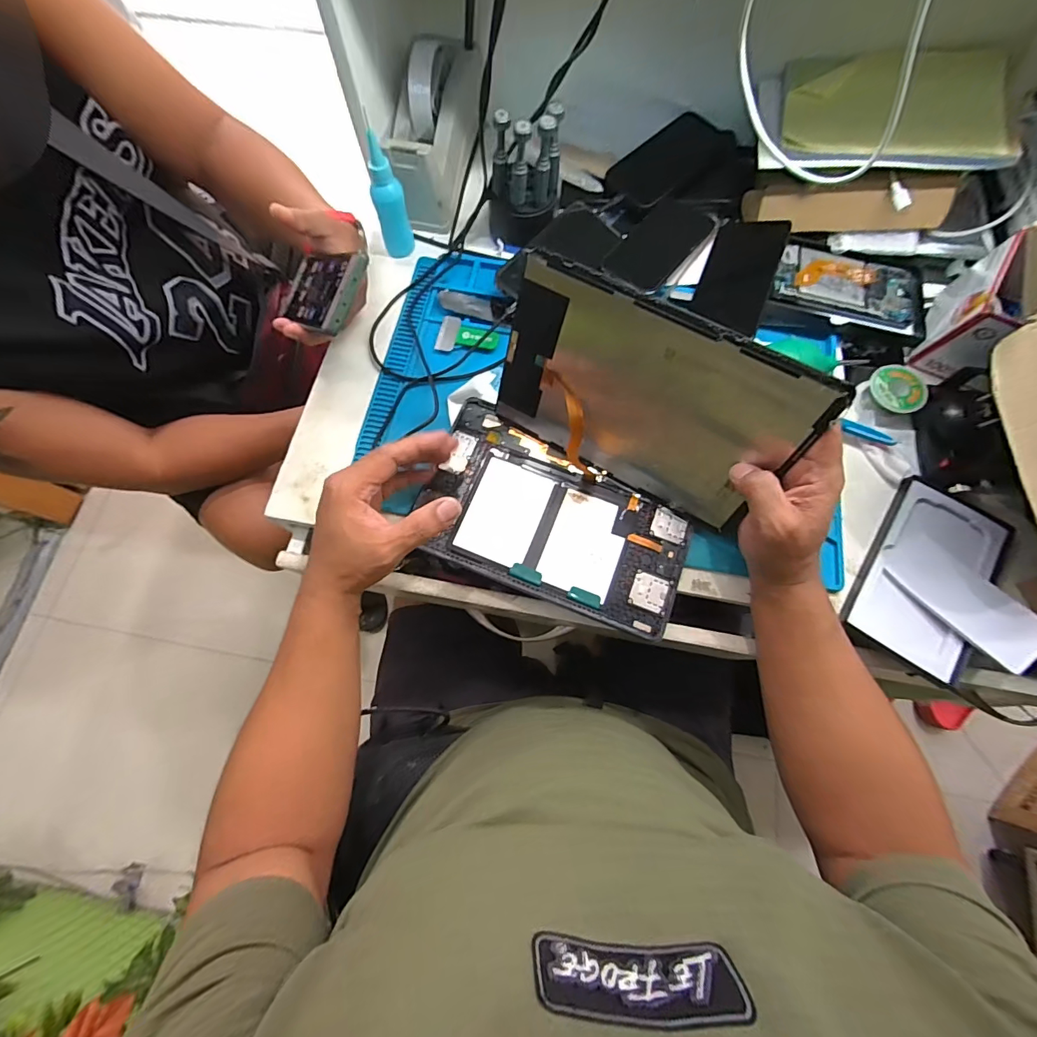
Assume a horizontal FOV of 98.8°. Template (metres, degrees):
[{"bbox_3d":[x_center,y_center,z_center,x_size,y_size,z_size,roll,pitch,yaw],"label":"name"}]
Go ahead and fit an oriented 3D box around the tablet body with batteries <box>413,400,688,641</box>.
[{"bbox_3d":[0.032,0.000,0.423,0.246,0.013,0.153,23,75,7],"label":"tablet body with batteries"}]

